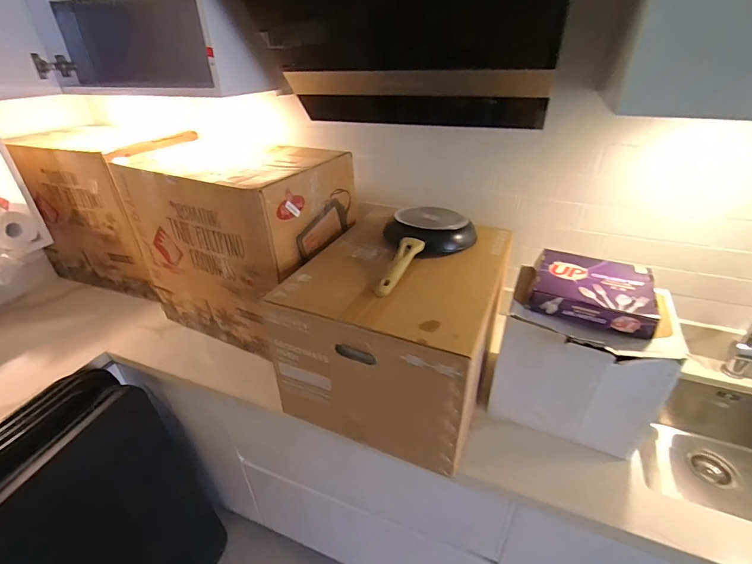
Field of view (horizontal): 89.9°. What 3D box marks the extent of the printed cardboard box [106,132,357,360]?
[{"bbox_3d":[-0.391,-0.133,1.144,0.571,0.498,0.396,15,38,26],"label":"printed cardboard box"}]

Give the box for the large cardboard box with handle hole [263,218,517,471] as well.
[{"bbox_3d":[0.066,0.080,0.960,0.428,0.323,0.539,10,36,20],"label":"large cardboard box with handle hole"}]

